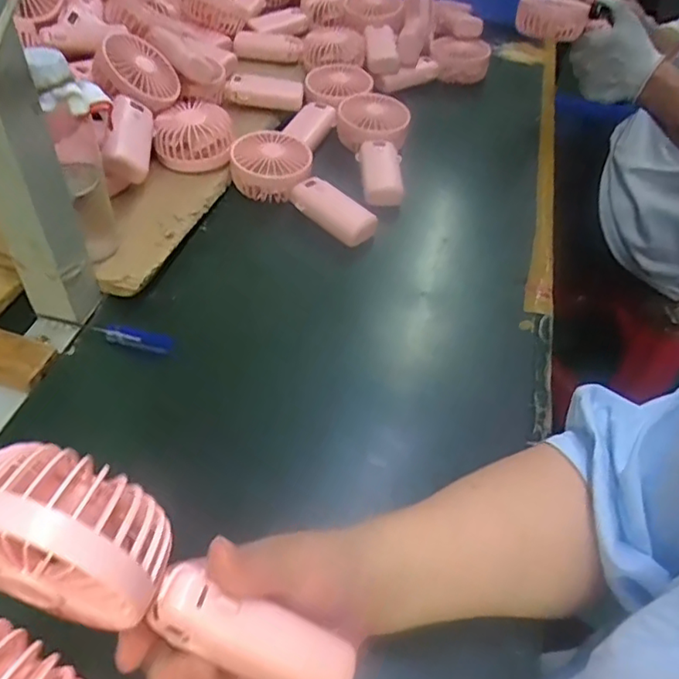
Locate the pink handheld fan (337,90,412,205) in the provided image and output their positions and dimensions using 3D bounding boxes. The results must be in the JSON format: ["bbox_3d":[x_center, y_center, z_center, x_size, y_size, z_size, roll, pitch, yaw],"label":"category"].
[{"bbox_3d":[0.038,-0.228,0.700,0.083,0.049,0.172,3,48,-2],"label":"pink handheld fan"}]

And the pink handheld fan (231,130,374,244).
[{"bbox_3d":[-0.032,-0.163,0.634,0.184,0.044,0.081,30,53,21],"label":"pink handheld fan"}]

